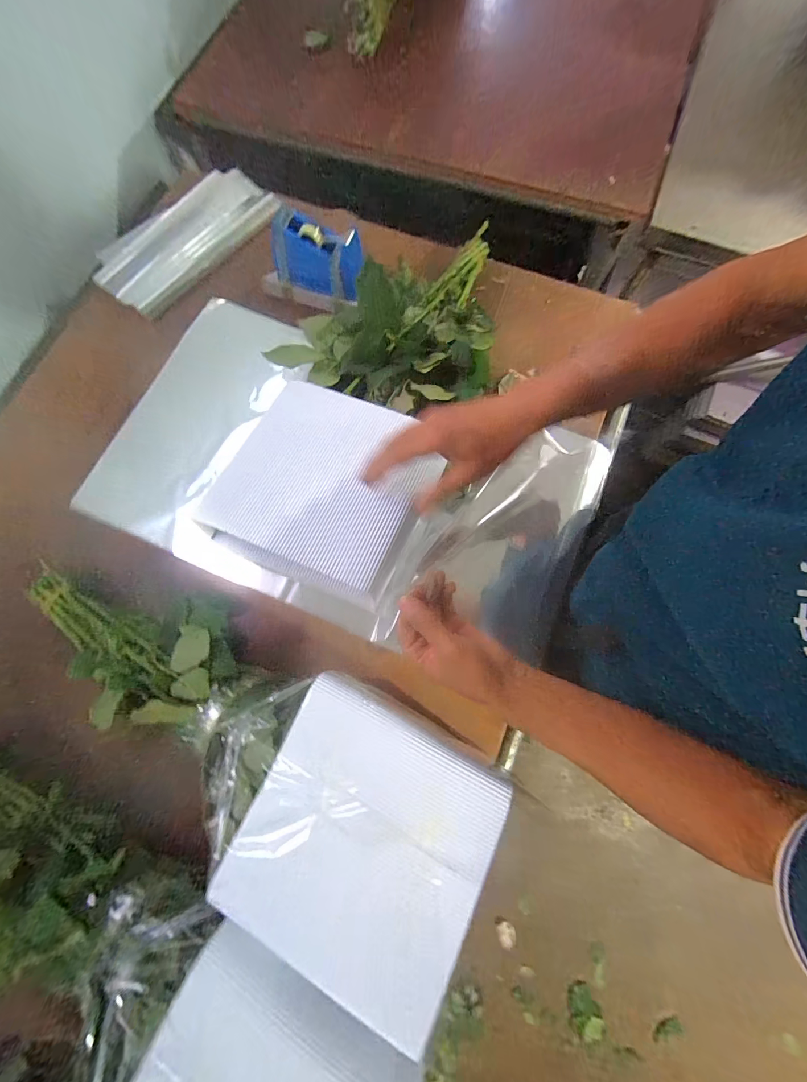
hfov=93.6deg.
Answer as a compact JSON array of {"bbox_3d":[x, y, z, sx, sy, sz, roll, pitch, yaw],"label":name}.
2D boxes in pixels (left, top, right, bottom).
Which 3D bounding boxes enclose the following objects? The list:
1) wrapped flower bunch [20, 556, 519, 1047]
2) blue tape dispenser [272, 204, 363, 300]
[{"bbox_3d":[-0.205,0.199,0.441,0.625,0.119,0.221,24,77,21],"label":"wrapped flower bunch"},{"bbox_3d":[-0.136,-0.450,0.599,0.144,0.082,0.053,15,77,2],"label":"blue tape dispenser"}]

